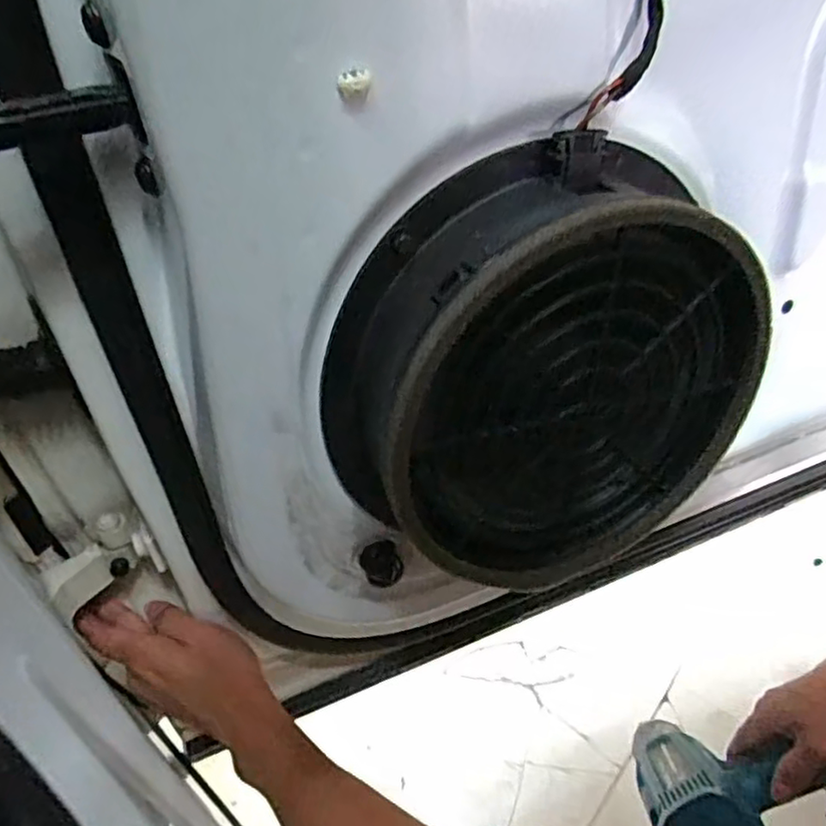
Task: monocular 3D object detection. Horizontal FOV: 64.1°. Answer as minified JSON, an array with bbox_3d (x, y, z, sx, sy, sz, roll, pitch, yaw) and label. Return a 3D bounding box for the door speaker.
[{"bbox_3d":[0.066,-0.016,0.321,0.216,0.187,0.064,-17,38,-17],"label":"door speaker"}]

